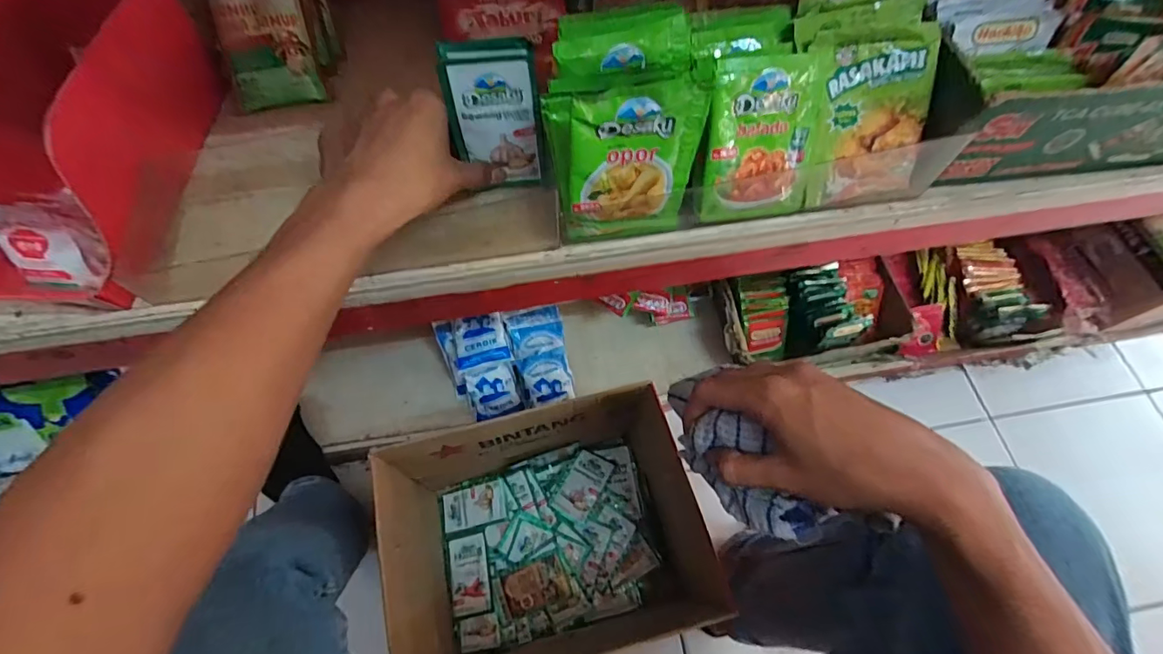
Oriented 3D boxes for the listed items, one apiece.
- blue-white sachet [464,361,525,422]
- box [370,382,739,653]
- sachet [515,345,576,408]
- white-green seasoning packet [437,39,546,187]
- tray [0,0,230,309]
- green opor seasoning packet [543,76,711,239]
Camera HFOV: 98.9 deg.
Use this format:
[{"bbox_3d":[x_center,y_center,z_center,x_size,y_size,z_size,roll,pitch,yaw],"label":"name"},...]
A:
[{"bbox_3d":[-0.128,0.093,0.733,0.071,0.015,0.083,-15,107,-13],"label":"blue-white sachet"},{"bbox_3d":[-0.039,0.266,0.618,0.320,0.259,0.264,-12,65,-7],"label":"box"},{"bbox_3d":[-0.053,0.076,0.735,0.076,0.030,0.077,-15,95,2],"label":"sachet"},{"bbox_3d":[-0.064,-0.156,0.378,0.065,0.105,0.022,-6,52,-2],"label":"white-green seasoning packet"},{"bbox_3d":[-0.379,-0.166,0.379,0.111,0.106,0.285,-2,64,-2],"label":"tray"},{"bbox_3d":[0.028,-0.112,0.347,0.097,0.120,0.024,-8,54,-6],"label":"green opor seasoning packet"}]

